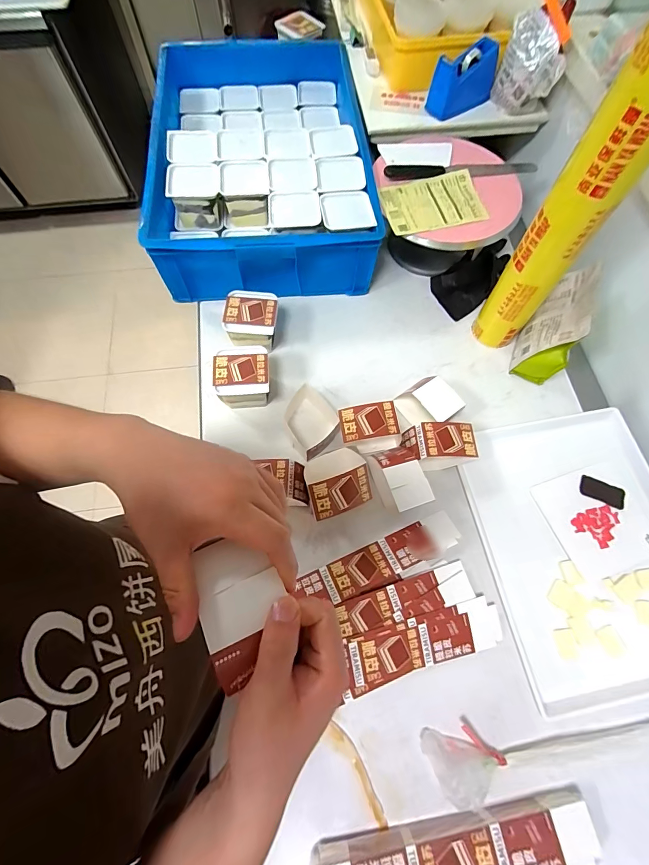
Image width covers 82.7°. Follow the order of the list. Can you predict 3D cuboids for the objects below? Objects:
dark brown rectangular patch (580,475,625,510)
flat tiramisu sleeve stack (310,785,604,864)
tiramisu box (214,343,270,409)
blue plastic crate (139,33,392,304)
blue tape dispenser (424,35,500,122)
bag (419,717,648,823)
[{"bbox_3d":[0.484,0.104,0.643,0.075,0.004,0.039,21,71,8],"label":"dark brown rectangular patch"},{"bbox_3d":[0.161,0.523,0.449,0.348,0.038,0.074,-9,69,-3],"label":"flat tiramisu sleeve stack"},{"bbox_3d":[-0.144,-0.092,0.669,0.094,0.088,0.102,-4,69,-2],"label":"tiramisu box"},{"bbox_3d":[-0.130,-0.584,0.825,0.430,0.177,0.645,-3,69,-1],"label":"blue plastic crate"},{"bbox_3d":[0.288,-0.722,0.756,0.139,0.086,0.056,-28,72,-10],"label":"blue tape dispenser"},{"bbox_3d":[0.325,0.420,0.494,0.376,0.029,0.093,-10,70,-4],"label":"bag"}]

